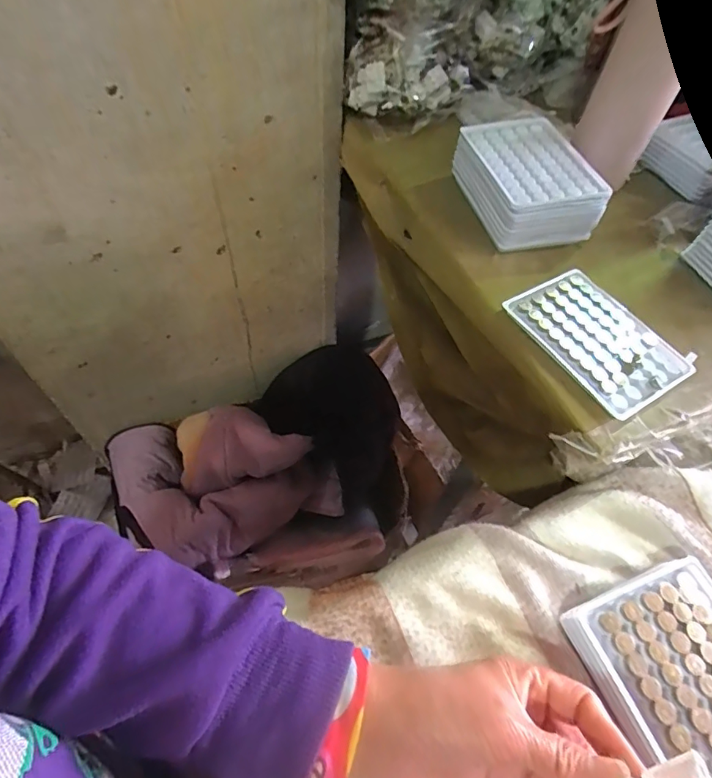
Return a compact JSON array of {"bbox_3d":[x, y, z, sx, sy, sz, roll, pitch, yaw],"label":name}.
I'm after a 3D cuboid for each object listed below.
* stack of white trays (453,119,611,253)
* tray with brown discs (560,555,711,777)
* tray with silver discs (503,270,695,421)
[{"bbox_3d":[0.157,-0.199,0.458,0.098,0.046,0.135,-10,58,-11],"label":"stack of white trays"},{"bbox_3d":[0.196,0.172,0.272,0.101,0.023,0.129,-20,61,-11],"label":"tray with brown discs"},{"bbox_3d":[0.193,-0.043,0.387,0.089,0.010,0.127,-29,63,-15],"label":"tray with silver discs"}]

